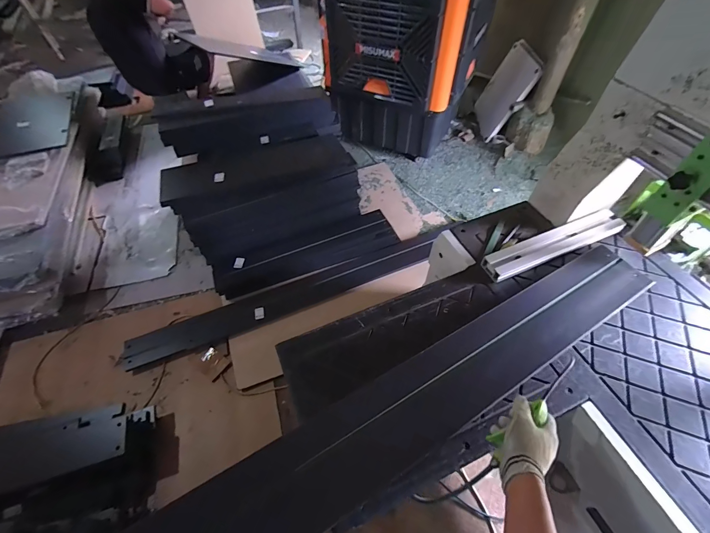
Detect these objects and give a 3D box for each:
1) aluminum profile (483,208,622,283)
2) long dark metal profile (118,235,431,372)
[{"bbox_3d":[0.568,-0.064,0.958,0.447,0.042,0.084,-20,56,-12],"label":"aluminum profile"},{"bbox_3d":[-0.339,0.159,1.722,1.600,0.050,0.190,-20,56,-12],"label":"long dark metal profile"}]

